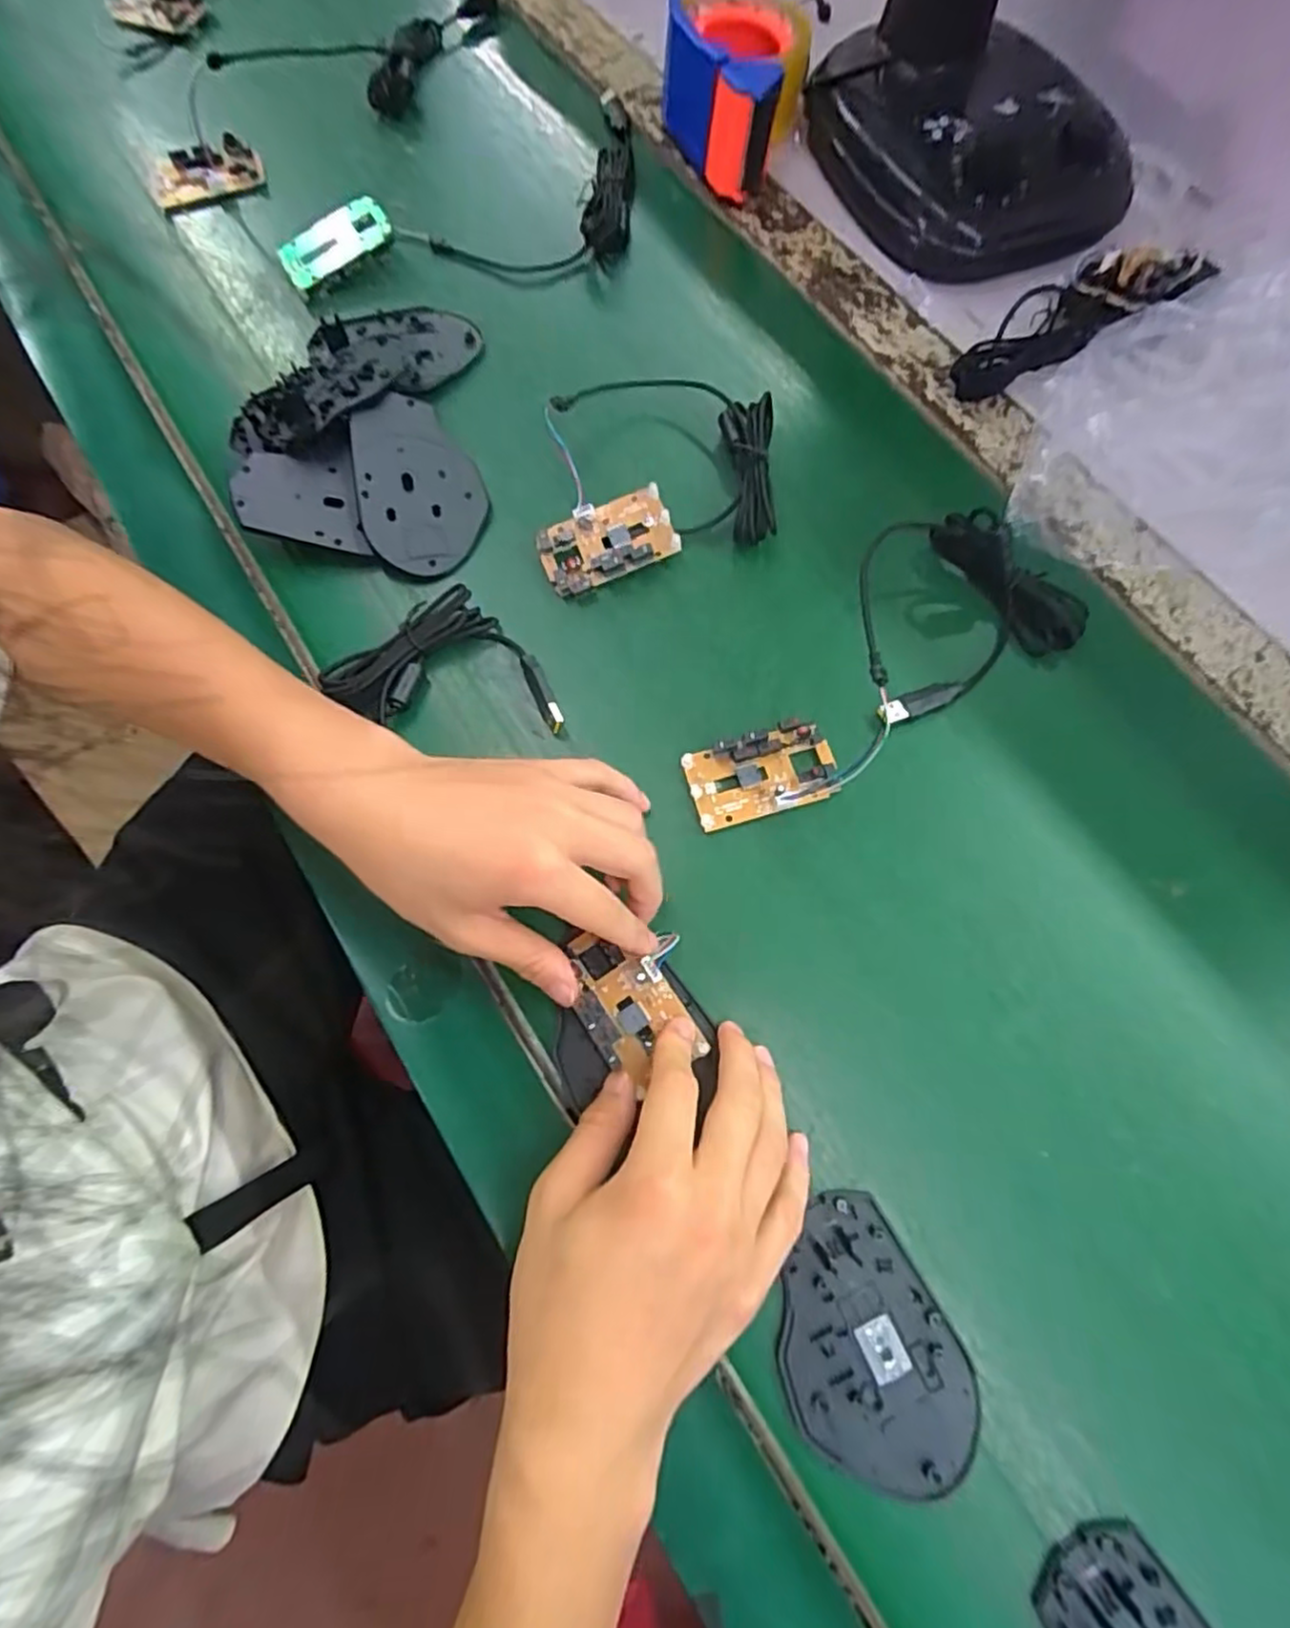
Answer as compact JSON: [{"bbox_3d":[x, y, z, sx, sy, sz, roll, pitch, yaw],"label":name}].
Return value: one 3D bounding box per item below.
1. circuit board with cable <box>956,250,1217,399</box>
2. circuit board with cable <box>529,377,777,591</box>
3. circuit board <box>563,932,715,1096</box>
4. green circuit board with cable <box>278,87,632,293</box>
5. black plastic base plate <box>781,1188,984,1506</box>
[{"bbox_3d":[0.268,-0.312,0.439,0.169,0.029,0.054,-26,74,-7],"label":"circuit board with cable"},{"bbox_3d":[0.009,-0.202,0.415,0.133,0.034,0.142,2,73,1],"label":"circuit board with cable"},{"bbox_3d":[-0.009,0.090,0.335,0.042,0.015,0.072,-34,75,-9],"label":"circuit board"},{"bbox_3d":[-0.129,-0.447,0.497,0.242,0.022,0.174,-3,73,0],"label":"green circuit board with cable"},{"bbox_3d":[0.092,0.227,0.298,0.074,0.005,0.106,-29,75,-8],"label":"black plastic base plate"}]

